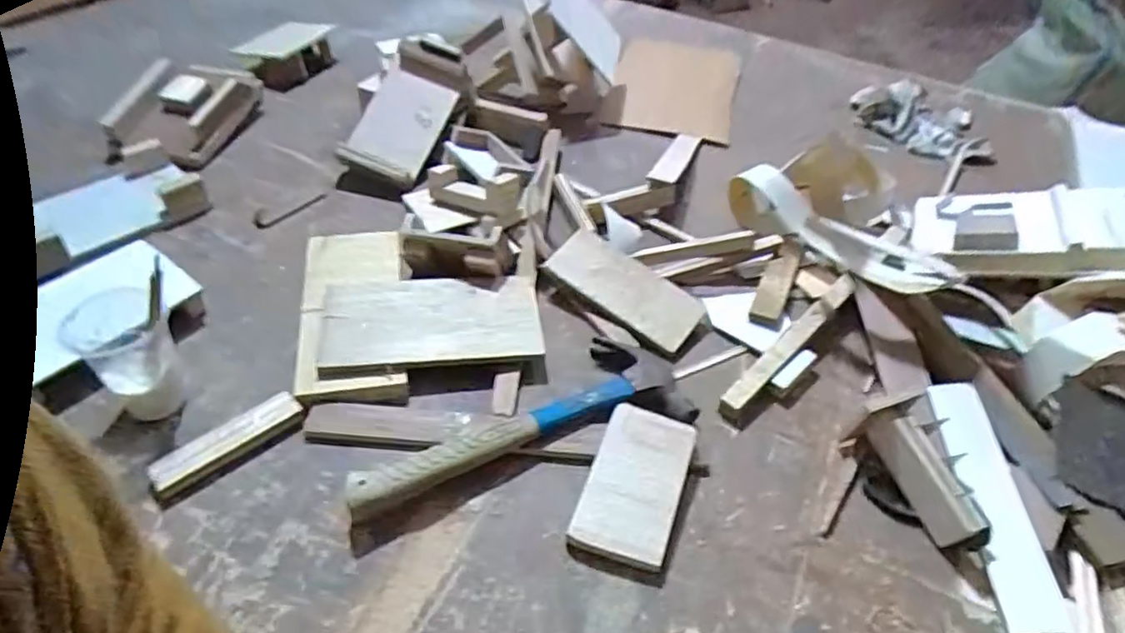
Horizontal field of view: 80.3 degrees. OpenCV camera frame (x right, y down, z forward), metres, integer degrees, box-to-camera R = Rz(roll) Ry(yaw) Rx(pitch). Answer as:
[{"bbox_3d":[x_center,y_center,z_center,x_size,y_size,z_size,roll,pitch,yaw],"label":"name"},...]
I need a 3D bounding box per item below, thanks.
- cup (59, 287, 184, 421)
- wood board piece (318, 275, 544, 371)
[{"bbox_3d":[-0.338,0.035,0.528,0.062,0.091,0.075,-33,56,-32],"label":"cup"},{"bbox_3d":[-0.121,0.002,0.614,0.193,0.009,0.106,-4,46,-8],"label":"wood board piece"}]

